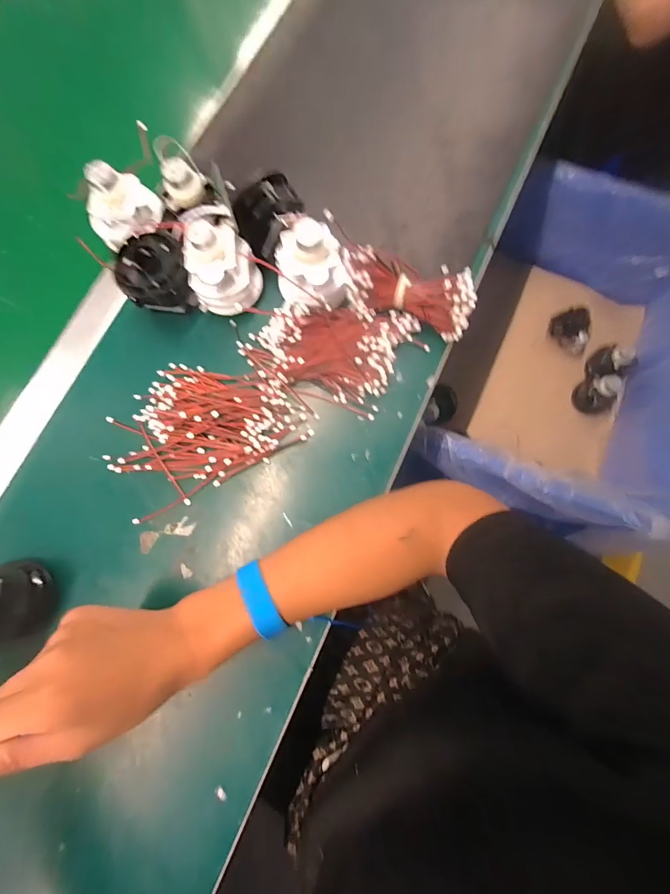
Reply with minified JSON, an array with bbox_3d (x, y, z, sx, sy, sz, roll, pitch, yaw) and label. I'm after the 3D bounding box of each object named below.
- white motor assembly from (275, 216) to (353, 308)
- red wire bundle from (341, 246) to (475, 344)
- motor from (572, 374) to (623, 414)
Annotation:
[{"bbox_3d":[-0.023,-0.171,0.358,0.066,0.086,0.062,-13,79,-1],"label":"white motor assembly"},{"bbox_3d":[0.071,-0.153,0.368,0.125,0.051,0.063,14,80,4],"label":"red wire bundle"},{"bbox_3d":[0.500,-0.101,0.702,0.050,0.072,0.066,-37,80,-6],"label":"motor"}]

